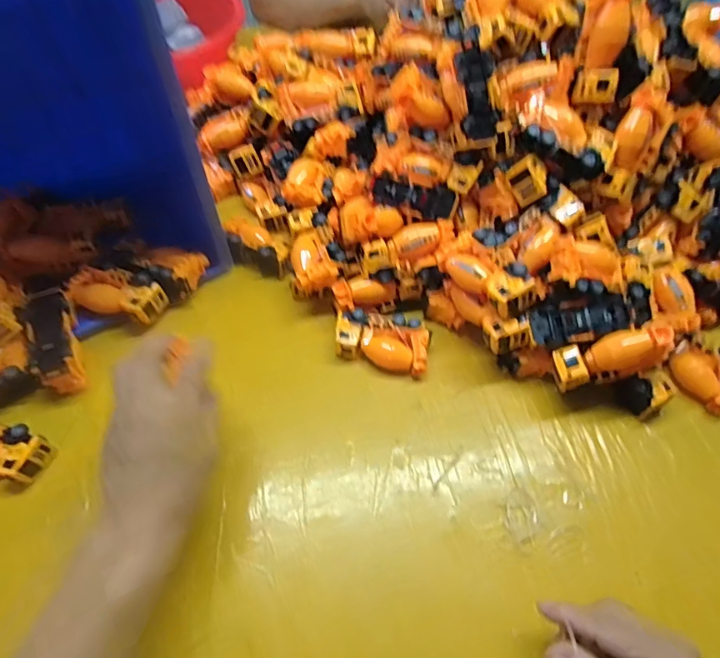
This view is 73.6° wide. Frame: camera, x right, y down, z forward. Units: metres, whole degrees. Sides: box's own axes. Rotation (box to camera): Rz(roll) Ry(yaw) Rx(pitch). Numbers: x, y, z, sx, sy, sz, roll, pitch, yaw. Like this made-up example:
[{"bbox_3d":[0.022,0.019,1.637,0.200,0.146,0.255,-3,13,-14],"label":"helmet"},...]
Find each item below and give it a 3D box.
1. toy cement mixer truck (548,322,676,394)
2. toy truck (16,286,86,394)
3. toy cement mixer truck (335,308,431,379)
[{"bbox_3d":[0.243,0.028,0.465,0.103,0.042,0.035,-22,52,20],"label":"toy cement mixer truck"},{"bbox_3d":[-0.320,0.008,0.503,0.050,0.051,0.117,-20,72,-15],"label":"toy truck"},{"bbox_3d":[0.023,0.015,0.528,0.099,0.038,0.051,10,55,6],"label":"toy cement mixer truck"}]

